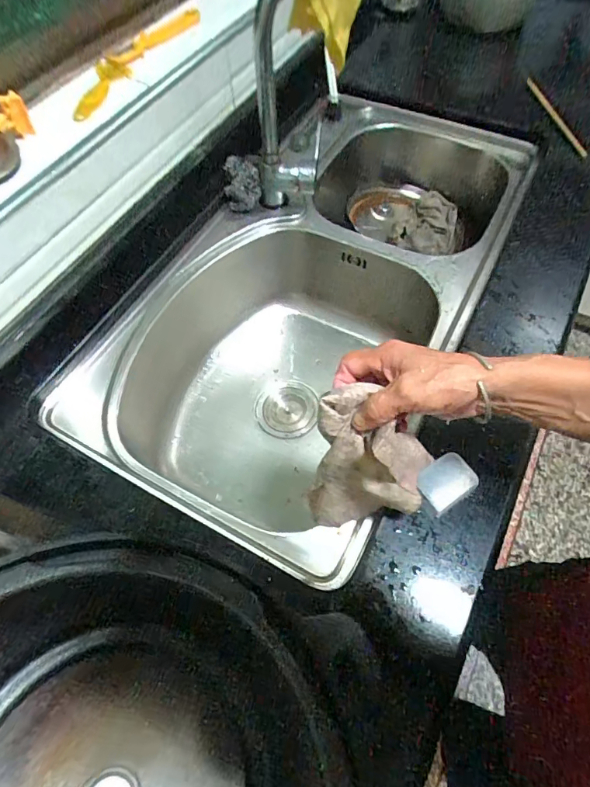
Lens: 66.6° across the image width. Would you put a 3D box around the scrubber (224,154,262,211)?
[{"bbox_3d":[-0.085,-0.339,0.727,0.058,0.064,0.049,-8,59,-2],"label":"scrubber"}]

